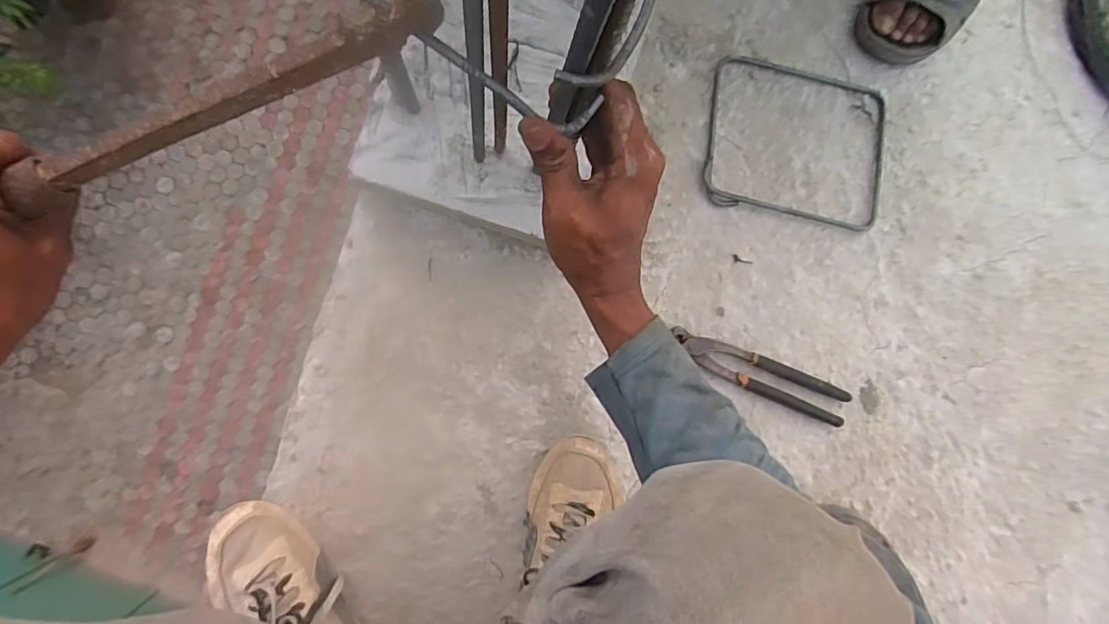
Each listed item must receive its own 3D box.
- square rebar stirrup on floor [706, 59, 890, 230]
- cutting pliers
[{"bbox_3d":[0.283,-0.195,0.610,0.221,0.015,0.175,9,86,-7],"label":"square rebar stirrup on floor"},{"bbox_3d":[0.233,0.073,0.595,0.217,0.018,0.043,22,85,-6],"label":"cutting pliers"}]

